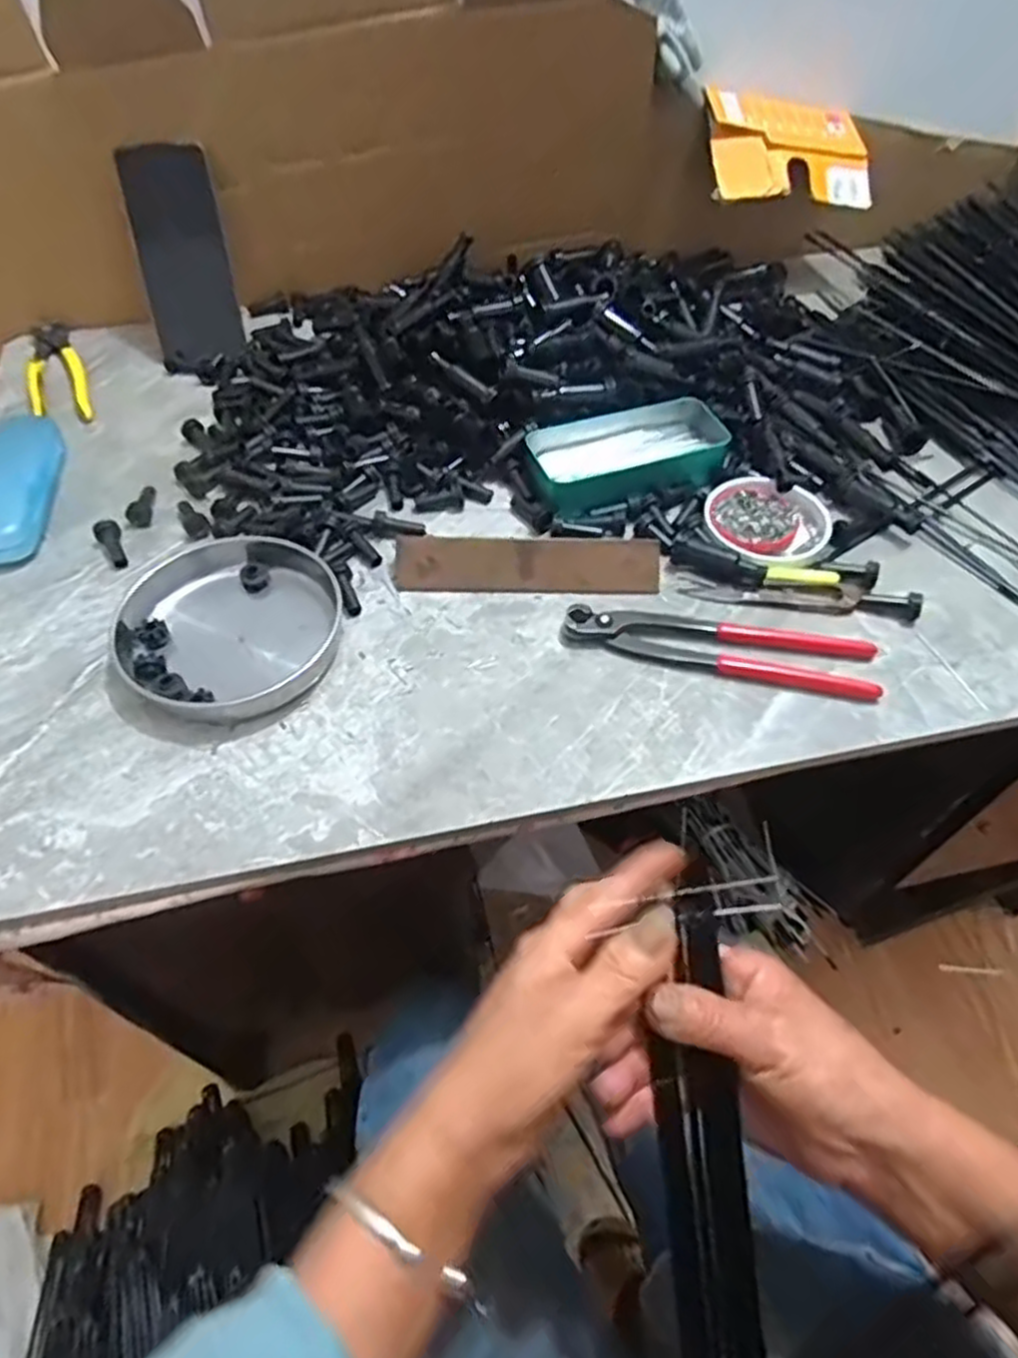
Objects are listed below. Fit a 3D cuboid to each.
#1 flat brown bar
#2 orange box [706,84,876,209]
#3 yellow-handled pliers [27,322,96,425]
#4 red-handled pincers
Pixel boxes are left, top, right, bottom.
[{"bbox_3d":[0.012,-0.079,0.519,0.179,0.037,0.010,1,12,1],"label":"flat brown bar"},{"bbox_3d":[0.260,-0.495,0.701,0.150,0.019,0.110,-6,81,-13],"label":"orange box"},{"bbox_3d":[-0.405,-0.276,0.674,0.044,0.014,0.162,-20,55,-15],"label":"yellow-handled pliers"},{"bbox_3d":[0.134,-0.023,0.483,0.192,0.014,0.042,10,53,8],"label":"red-handled pincers"}]

